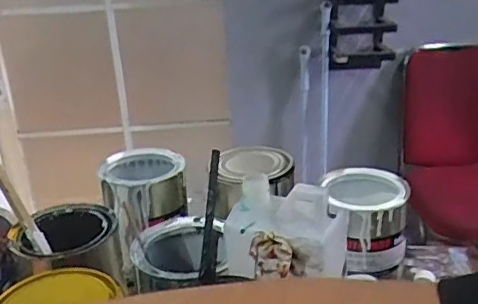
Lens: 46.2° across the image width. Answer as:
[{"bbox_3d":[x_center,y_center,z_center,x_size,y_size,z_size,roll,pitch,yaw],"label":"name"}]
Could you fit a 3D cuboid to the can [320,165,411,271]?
[{"bbox_3d":[0.157,0.080,0.684,0.094,0.095,0.105,-4,22,-4],"label":"can"}]

